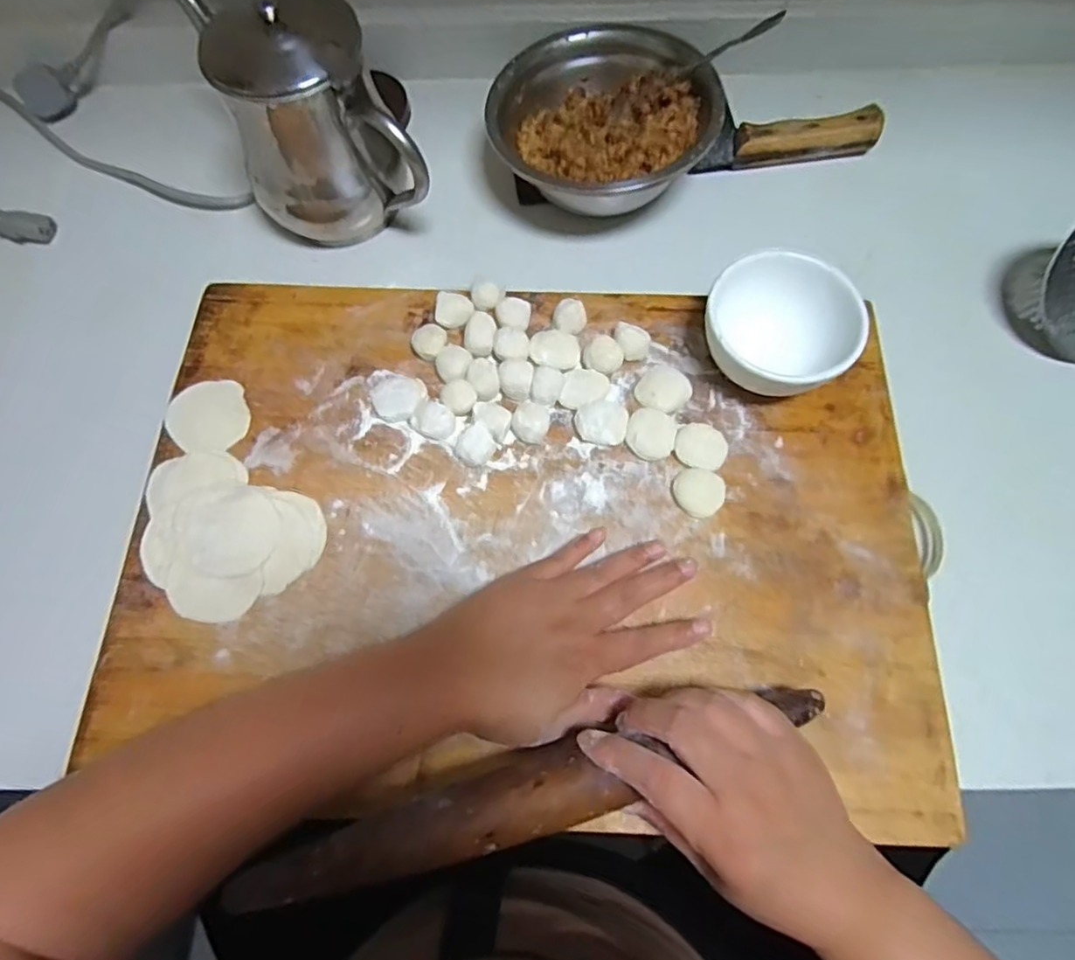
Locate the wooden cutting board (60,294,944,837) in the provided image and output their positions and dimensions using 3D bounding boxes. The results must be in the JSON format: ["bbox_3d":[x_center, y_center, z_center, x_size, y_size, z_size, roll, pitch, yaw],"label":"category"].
[{"bbox_3d":[-0.006,0.020,0.399,0.485,0.027,0.337,4,68,1],"label":"wooden cutting board"}]

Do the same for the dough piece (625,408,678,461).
[{"bbox_3d":[0.077,-0.031,0.415,0.032,0.009,0.035,-1,69,2],"label":"dough piece"}]

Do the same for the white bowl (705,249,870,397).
[{"bbox_3d":[0.154,-0.092,0.409,0.093,0.056,0.090,-1,69,2],"label":"white bowl"}]

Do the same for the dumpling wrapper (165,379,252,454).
[{"bbox_3d":[-0.227,-0.045,0.428,0.056,0.004,0.053,-1,69,2],"label":"dumpling wrapper"}]

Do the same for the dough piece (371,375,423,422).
[{"bbox_3d":[-0.097,-0.057,0.428,0.034,0.013,0.037,-1,69,2],"label":"dough piece"}]

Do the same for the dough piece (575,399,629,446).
[{"bbox_3d":[0.043,-0.040,0.416,0.034,0.012,0.029,16,71,8],"label":"dough piece"}]

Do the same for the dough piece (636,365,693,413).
[{"bbox_3d":[0.088,-0.064,0.429,0.036,0.007,0.037,-1,69,2],"label":"dough piece"}]

